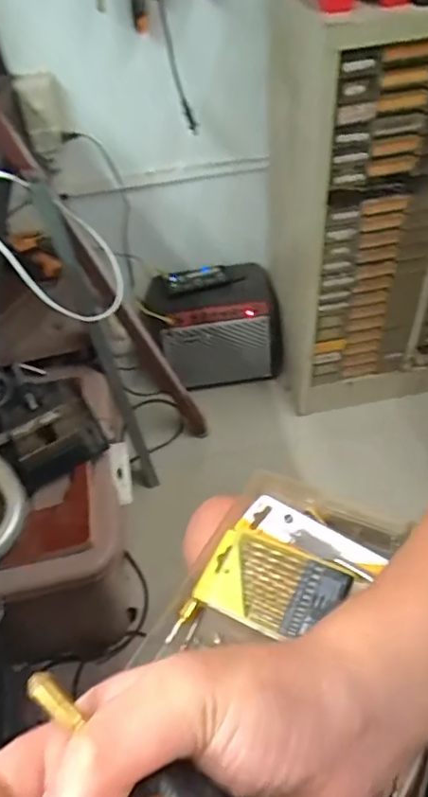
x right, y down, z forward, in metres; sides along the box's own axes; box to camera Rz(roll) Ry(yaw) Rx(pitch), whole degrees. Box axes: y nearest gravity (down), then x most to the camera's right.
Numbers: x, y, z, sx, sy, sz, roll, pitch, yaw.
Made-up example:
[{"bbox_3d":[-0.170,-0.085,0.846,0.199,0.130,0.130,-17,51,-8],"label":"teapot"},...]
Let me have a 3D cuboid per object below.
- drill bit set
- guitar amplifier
[{"bbox_3d":[0.049,0.162,0.495,0.129,0.010,0.076,10,53,33],"label":"drill bit set"},{"bbox_3d":[-0.001,-0.179,1.454,0.336,0.272,0.139,-10,47,-4],"label":"guitar amplifier"}]

